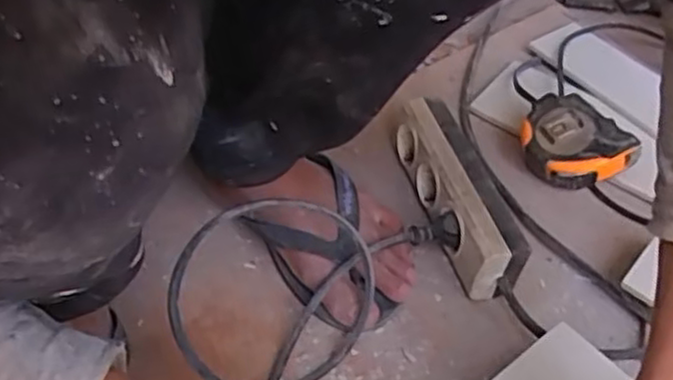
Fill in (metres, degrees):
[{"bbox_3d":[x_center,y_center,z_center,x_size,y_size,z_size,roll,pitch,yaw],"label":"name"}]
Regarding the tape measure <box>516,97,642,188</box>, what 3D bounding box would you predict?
[{"bbox_3d":[0.216,-0.043,0.667,0.076,0.045,0.095,-34,61,-5],"label":"tape measure"}]

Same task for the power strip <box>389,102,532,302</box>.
[{"bbox_3d":[0.101,0.005,0.616,0.047,0.063,0.193,-10,49,-13],"label":"power strip"}]

